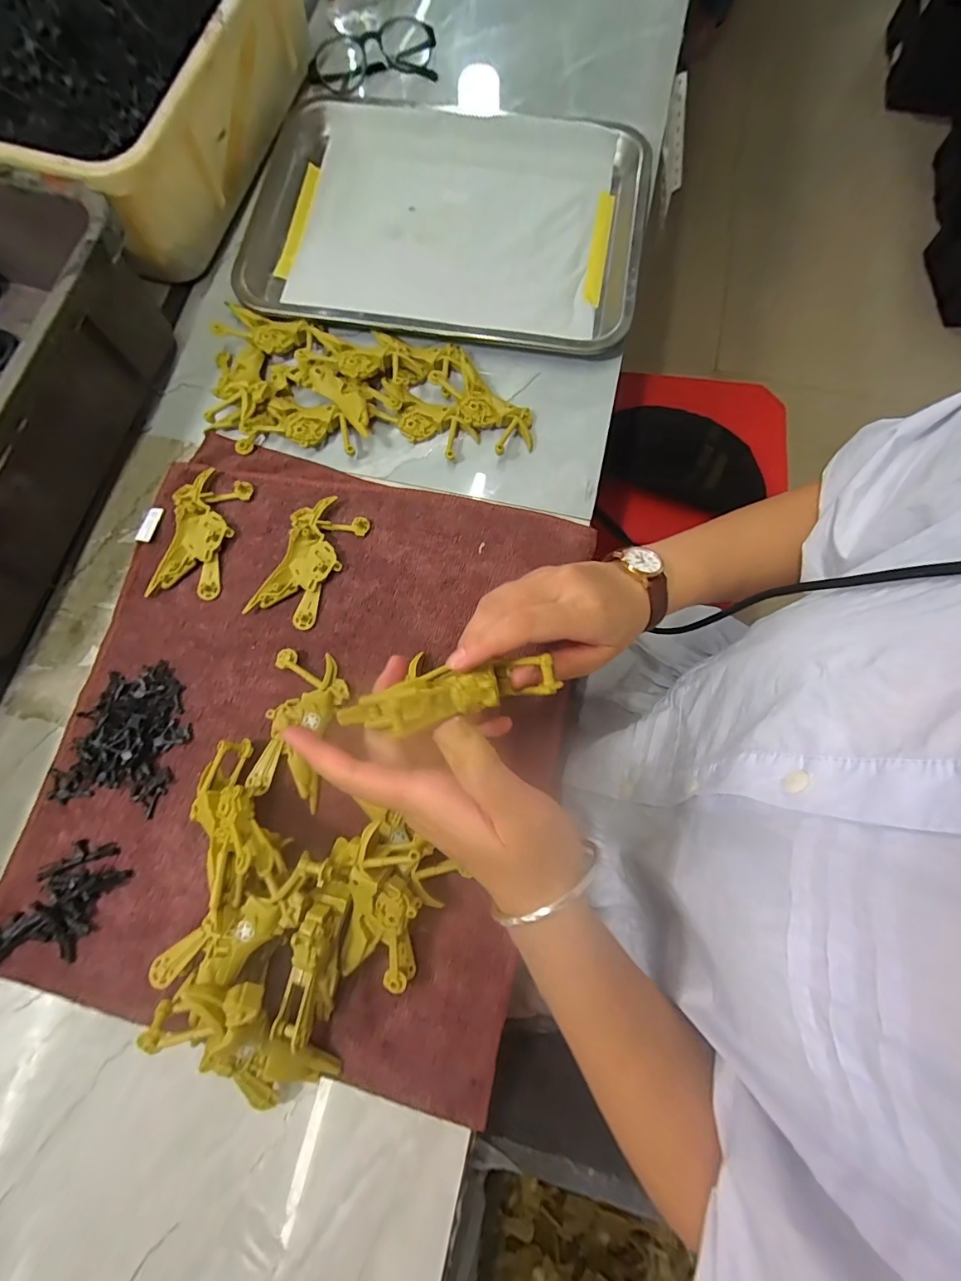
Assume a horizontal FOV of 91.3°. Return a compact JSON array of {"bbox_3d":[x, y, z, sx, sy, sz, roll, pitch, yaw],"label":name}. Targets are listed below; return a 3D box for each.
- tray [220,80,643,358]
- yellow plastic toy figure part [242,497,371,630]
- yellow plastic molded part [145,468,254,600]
[{"bbox_3d":[-0.027,-0.403,0.441,0.351,0.021,0.284,9,77,1],"label":"tray"},{"bbox_3d":[-0.131,-0.058,0.356,0.049,0.011,0.101,25,78,5],"label":"yellow plastic toy figure part"},{"bbox_3d":[-0.217,-0.083,0.364,0.050,0.009,0.100,13,77,2],"label":"yellow plastic molded part"}]

